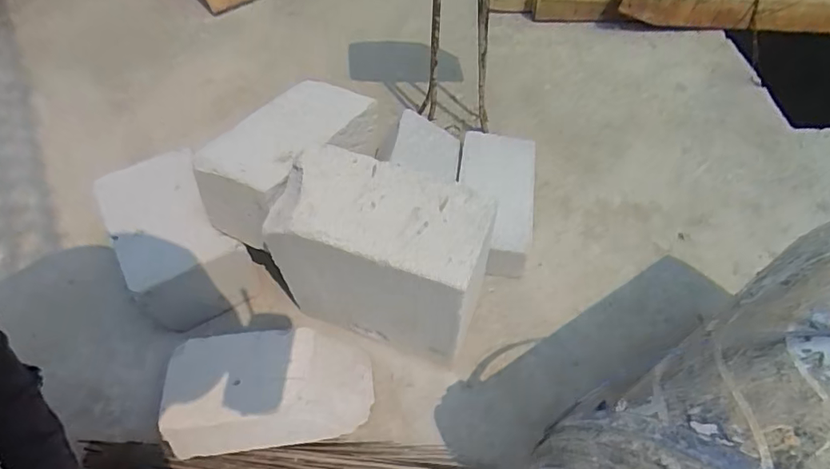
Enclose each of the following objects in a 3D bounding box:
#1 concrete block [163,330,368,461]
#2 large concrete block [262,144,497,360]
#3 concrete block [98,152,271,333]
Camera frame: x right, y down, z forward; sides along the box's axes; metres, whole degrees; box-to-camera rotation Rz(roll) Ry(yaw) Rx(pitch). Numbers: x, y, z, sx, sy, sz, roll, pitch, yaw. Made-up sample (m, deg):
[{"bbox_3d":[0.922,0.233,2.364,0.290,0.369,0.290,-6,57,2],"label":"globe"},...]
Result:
[{"bbox_3d":[-0.146,0.164,0.542,0.194,0.093,0.105,-7,52,-4],"label":"concrete block"},{"bbox_3d":[-0.033,0.044,0.550,0.197,0.237,0.096,18,54,14],"label":"large concrete block"},{"bbox_3d":[-0.303,0.010,0.667,0.129,0.111,0.220,-29,57,-20],"label":"concrete block"}]

